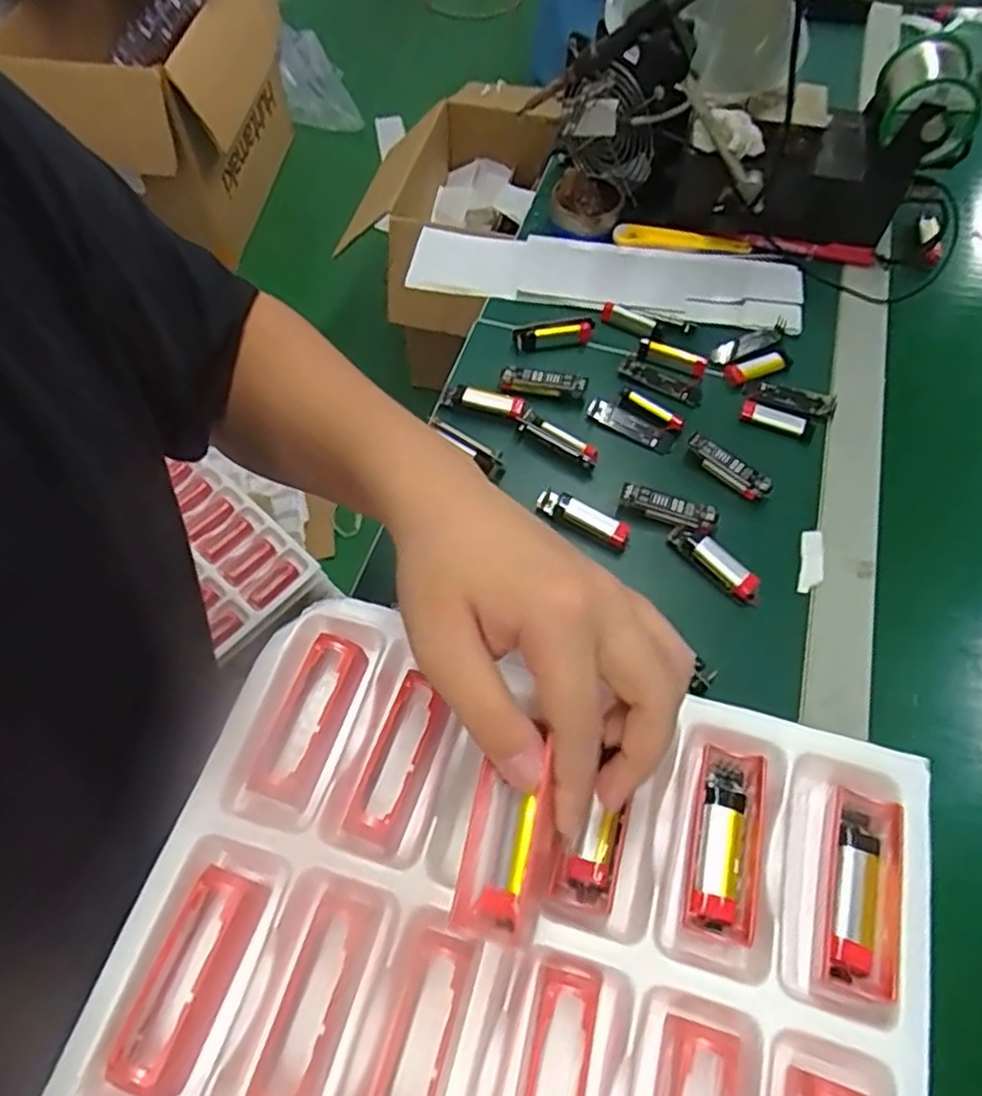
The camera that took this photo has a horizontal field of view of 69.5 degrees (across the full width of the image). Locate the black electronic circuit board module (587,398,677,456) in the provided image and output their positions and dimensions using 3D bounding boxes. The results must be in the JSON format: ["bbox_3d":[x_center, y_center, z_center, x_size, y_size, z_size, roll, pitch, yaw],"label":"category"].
[{"bbox_3d":[0.107,-0.094,0.539,0.071,0.008,0.016,28,64,15],"label":"black electronic circuit board module"}]

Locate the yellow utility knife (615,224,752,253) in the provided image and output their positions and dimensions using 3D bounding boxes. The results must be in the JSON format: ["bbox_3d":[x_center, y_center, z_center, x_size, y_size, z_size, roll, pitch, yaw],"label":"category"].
[{"bbox_3d":[0.172,-0.279,0.638,0.121,0.012,0.022,4,60,2],"label":"yellow utility knife"}]

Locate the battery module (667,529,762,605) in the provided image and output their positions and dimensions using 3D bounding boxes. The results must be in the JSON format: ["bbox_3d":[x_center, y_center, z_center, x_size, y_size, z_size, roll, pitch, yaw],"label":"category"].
[{"bbox_3d":[0.152,0.012,0.478,0.020,0.022,0.071,-36,67,-20],"label":"battery module"}]

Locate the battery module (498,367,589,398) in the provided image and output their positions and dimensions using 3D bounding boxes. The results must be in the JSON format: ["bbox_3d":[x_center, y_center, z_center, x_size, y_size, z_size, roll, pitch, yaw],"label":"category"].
[{"bbox_3d":[0.042,-0.131,0.553,0.066,0.014,0.019,7,60,3],"label":"battery module"}]

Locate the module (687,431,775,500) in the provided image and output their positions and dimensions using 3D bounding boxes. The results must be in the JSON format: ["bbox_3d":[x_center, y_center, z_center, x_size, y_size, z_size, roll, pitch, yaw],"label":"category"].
[{"bbox_3d":[0.173,-0.058,0.517,0.067,0.017,0.017,40,67,20],"label":"module"}]

